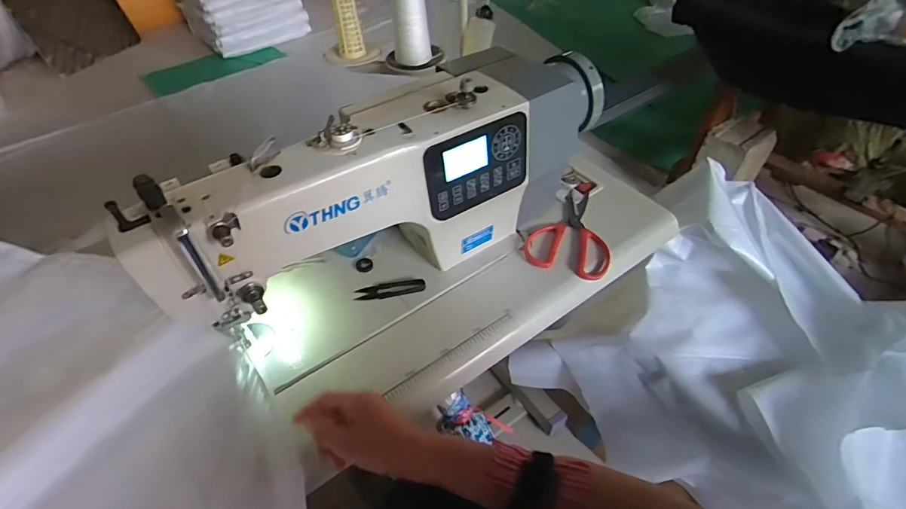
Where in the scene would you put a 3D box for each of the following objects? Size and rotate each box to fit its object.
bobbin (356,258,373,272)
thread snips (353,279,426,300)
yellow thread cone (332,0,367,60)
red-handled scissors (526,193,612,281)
[{"bbox_3d":[-0.131,0.014,0.676,0.024,0.004,0.028,-11,49,-8],"label":"bobbin"},{"bbox_3d":[-0.088,0.048,0.645,0.097,0.005,0.025,-7,48,-5],"label":"thread snips"},{"bbox_3d":[-0.207,-0.467,0.881,0.051,0.162,0.043,-15,49,-12],"label":"yellow thread cone"},{"bbox_3d":[0.184,-0.040,0.712,0.121,0.008,0.179,13,50,13],"label":"red-handled scissors"}]

